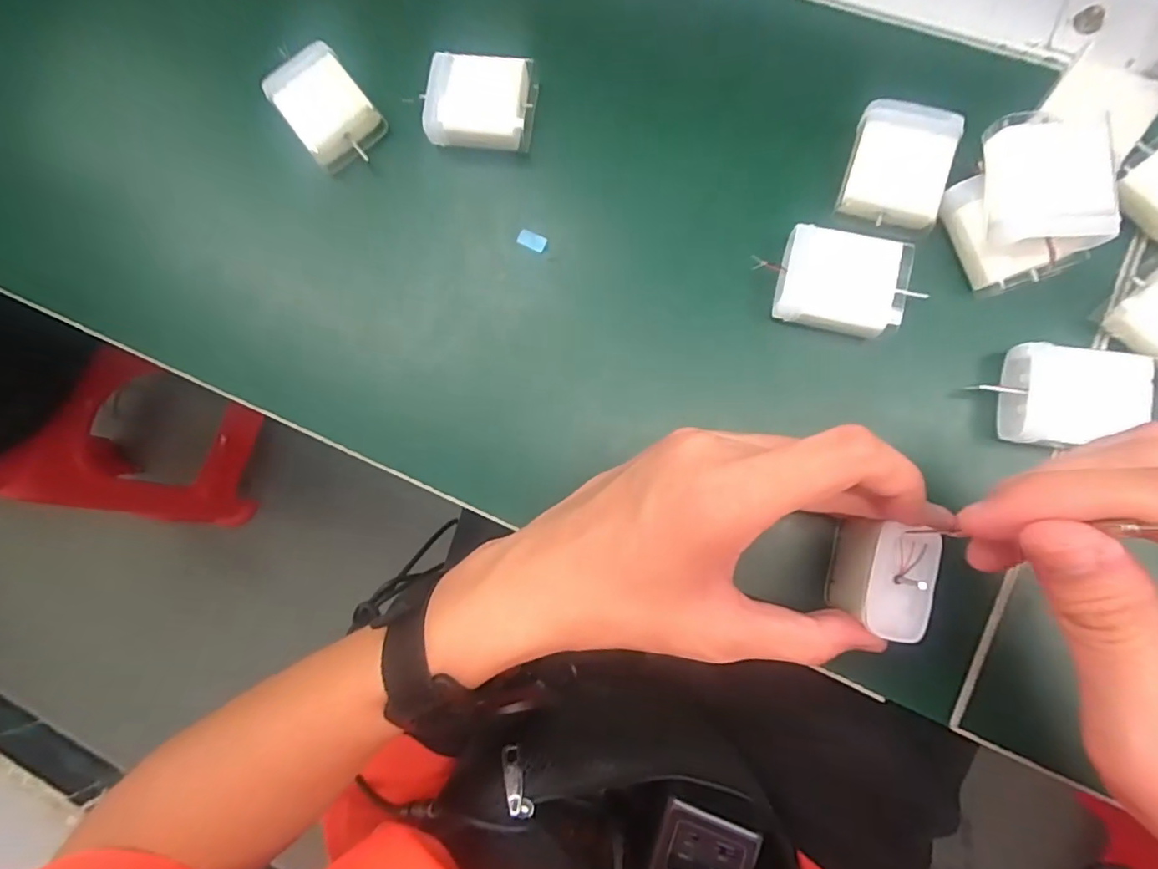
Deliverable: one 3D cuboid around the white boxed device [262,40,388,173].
[{"bbox_3d":[-0.130,-0.168,0.279,0.040,0.023,0.053,-39,80,0],"label":"white boxed device"}]

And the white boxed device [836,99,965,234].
[{"bbox_3d":[0.143,-0.121,0.242,0.042,0.012,0.053,15,84,8],"label":"white boxed device"}]

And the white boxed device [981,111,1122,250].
[{"bbox_3d":[0.189,-0.104,0.218,0.041,0.013,0.056,-2,82,6],"label":"white boxed device"}]

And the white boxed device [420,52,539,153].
[{"bbox_3d":[-0.048,-0.164,0.266,0.051,0.017,0.040,7,83,7],"label":"white boxed device"}]

